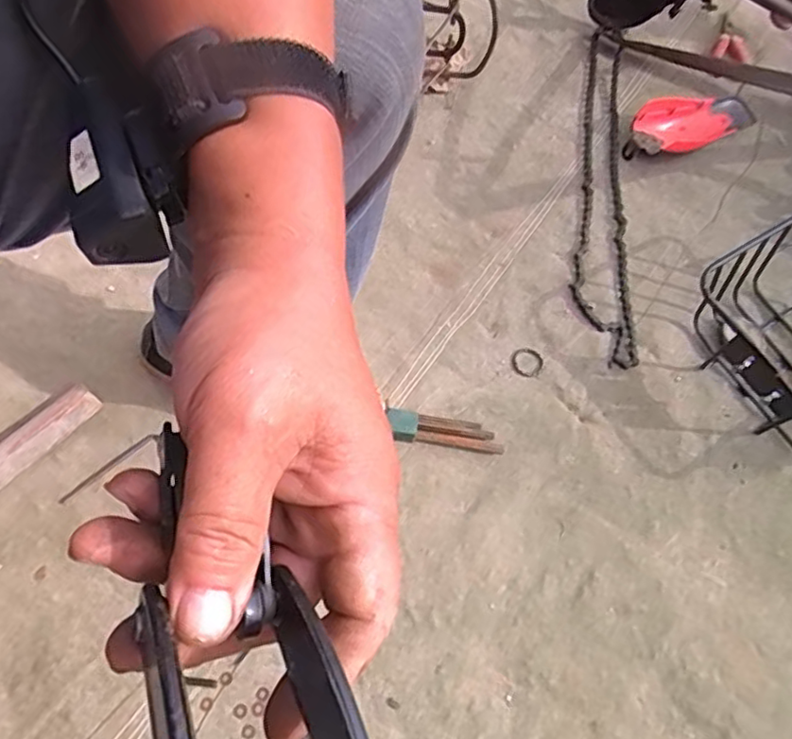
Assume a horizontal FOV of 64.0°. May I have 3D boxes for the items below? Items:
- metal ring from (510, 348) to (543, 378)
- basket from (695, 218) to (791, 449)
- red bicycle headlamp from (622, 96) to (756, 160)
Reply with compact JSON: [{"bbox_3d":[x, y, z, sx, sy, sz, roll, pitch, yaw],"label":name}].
[{"bbox_3d":[0.157,-0.008,0.758,0.038,0.004,0.037,2,67,-5],"label":"metal ring"},{"bbox_3d":[0.484,-0.036,0.713,0.241,0.126,0.261,-32,74,-17],"label":"basket"},{"bbox_3d":[0.408,-0.340,0.887,0.179,0.057,0.068,-6,70,-4],"label":"red bicycle headlamp"}]

